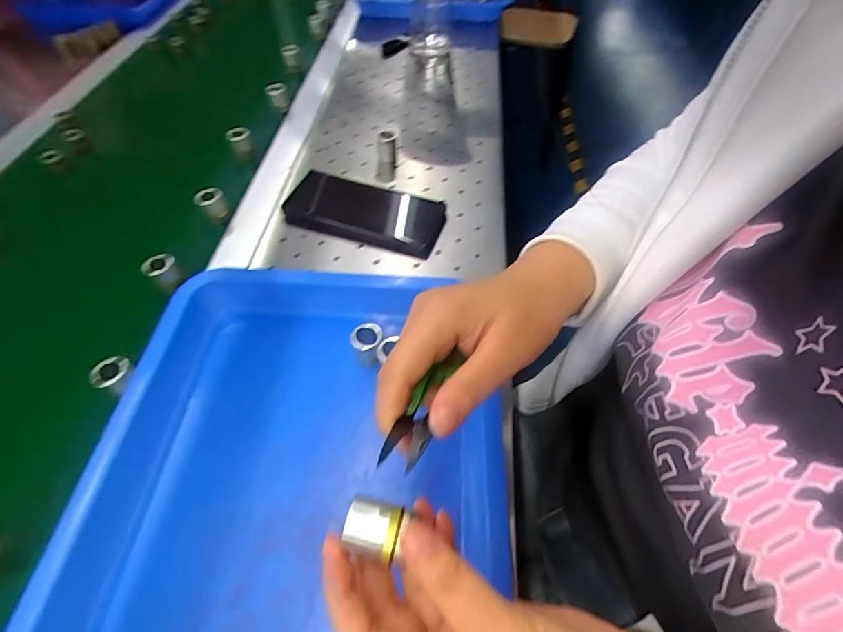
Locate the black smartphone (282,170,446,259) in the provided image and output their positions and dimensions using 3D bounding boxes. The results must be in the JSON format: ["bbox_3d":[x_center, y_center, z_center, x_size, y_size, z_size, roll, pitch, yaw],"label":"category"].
[{"bbox_3d":[-0.058,-0.114,0.458,0.163,0.013,0.080,15,55,11],"label":"black smartphone"}]

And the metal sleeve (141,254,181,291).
[{"bbox_3d":[-0.236,-0.040,0.393,0.026,0.023,0.023,-27,58,-19],"label":"metal sleeve"}]

